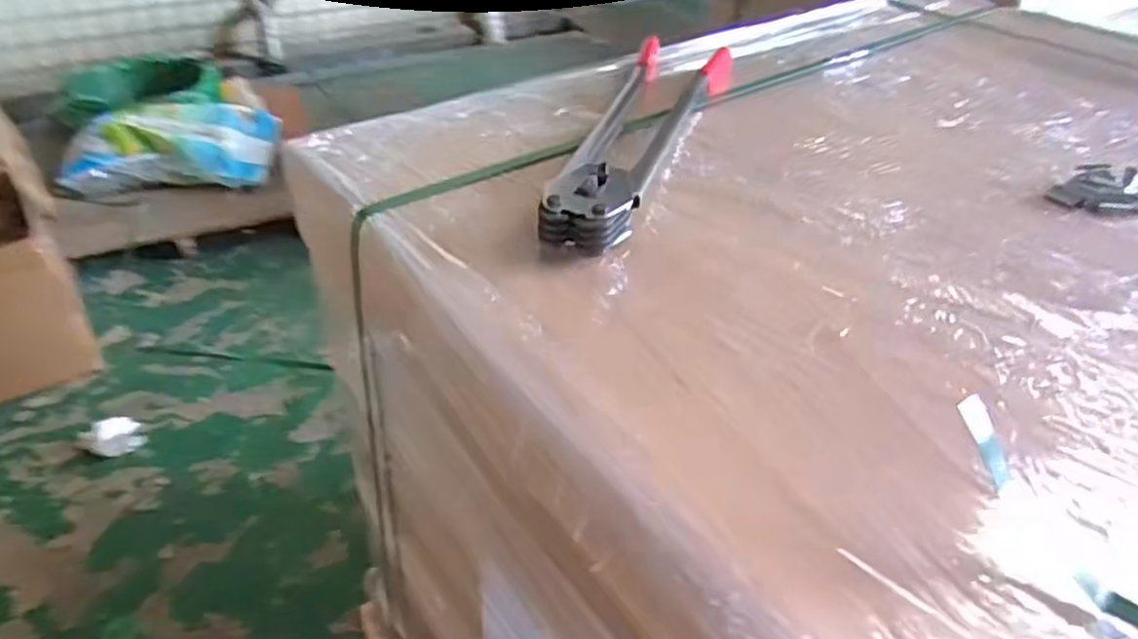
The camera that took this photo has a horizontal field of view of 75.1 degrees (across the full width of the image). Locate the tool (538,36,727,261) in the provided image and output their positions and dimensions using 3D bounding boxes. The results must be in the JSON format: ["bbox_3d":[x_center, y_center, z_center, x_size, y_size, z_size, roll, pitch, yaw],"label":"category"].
[{"bbox_3d":[0.079,-0.212,0.787,0.094,0.061,0.481,16,39,14],"label":"tool"}]

